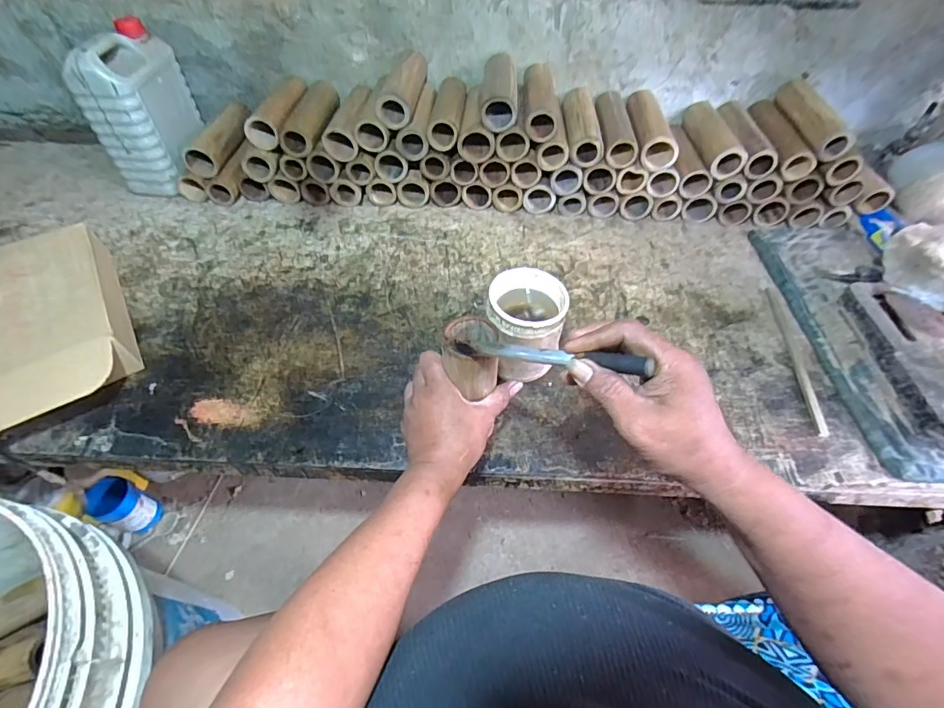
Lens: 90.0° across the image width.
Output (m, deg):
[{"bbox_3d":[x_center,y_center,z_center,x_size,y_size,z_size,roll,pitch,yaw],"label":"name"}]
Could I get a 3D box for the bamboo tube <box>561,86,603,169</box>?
[{"bbox_3d":[0.187,-0.399,0.816,0.052,0.051,0.179,0,53,1],"label":"bamboo tube"}]

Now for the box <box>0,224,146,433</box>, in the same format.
[{"bbox_3d":[-0.582,-0.023,0.634,0.207,0.087,0.317,-25,57,-17],"label":"box"}]

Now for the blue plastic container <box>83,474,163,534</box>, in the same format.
[{"bbox_3d":[-0.743,0.330,1.011,0.088,0.135,0.081,0,53,1],"label":"blue plastic container"}]

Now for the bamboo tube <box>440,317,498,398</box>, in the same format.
[{"bbox_3d":[0.000,0.000,0.478,0.053,0.076,0.054,2,53,3],"label":"bamboo tube"}]

